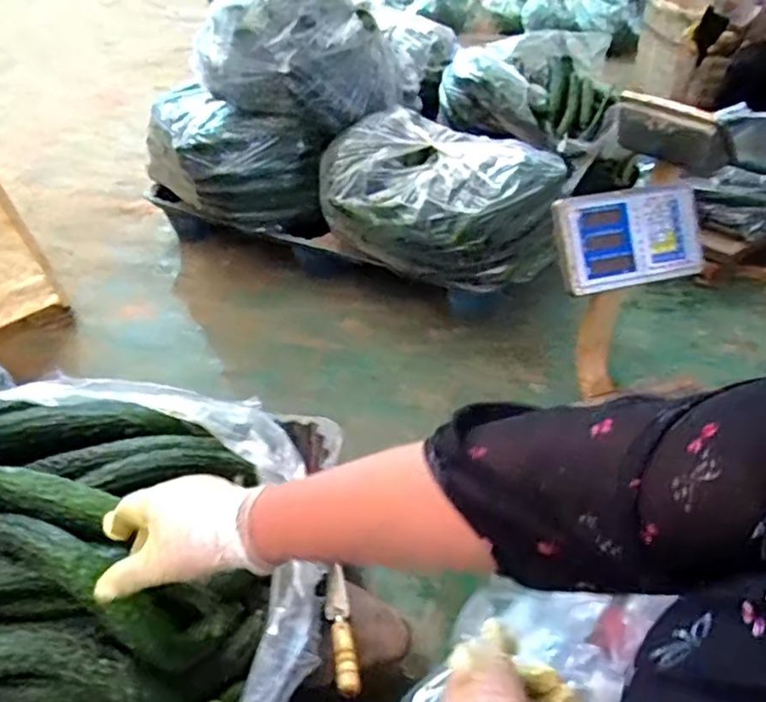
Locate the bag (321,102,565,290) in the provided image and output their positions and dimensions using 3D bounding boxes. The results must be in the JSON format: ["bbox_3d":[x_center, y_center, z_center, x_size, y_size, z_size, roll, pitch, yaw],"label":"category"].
[{"bbox_3d":[0.121,-0.326,1.323,0.496,0.216,0.366,4,40,6],"label":"bag"}]

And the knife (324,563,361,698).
[{"bbox_3d":[-0.053,0.339,0.776,0.028,0.018,0.166,-7,40,-8],"label":"knife"}]

